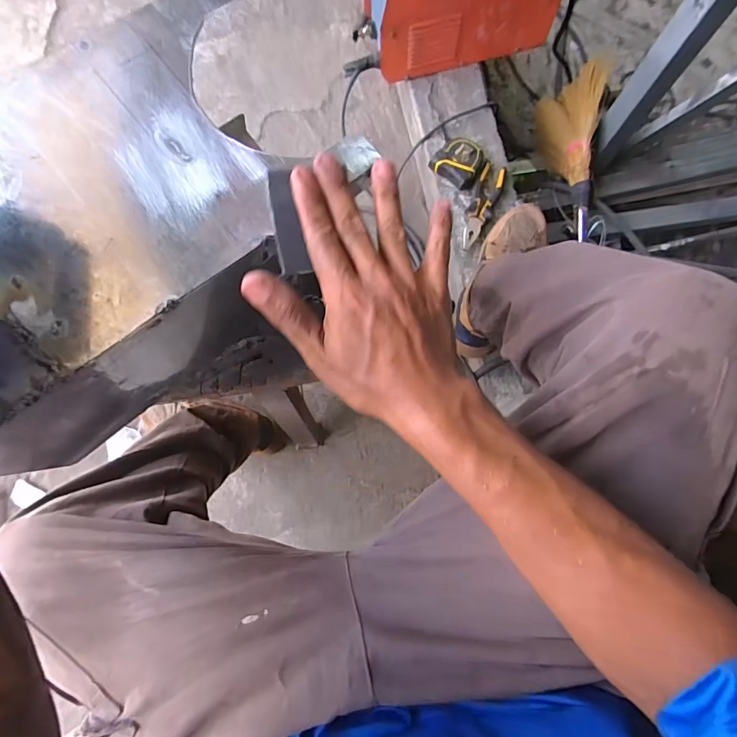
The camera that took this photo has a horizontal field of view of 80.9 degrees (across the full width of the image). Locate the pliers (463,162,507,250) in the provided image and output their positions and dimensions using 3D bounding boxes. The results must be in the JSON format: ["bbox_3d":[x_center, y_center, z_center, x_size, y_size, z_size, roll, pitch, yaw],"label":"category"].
[{"bbox_3d":[0.208,-0.293,0.788,0.046,0.033,0.172,19,82,5],"label":"pliers"}]

